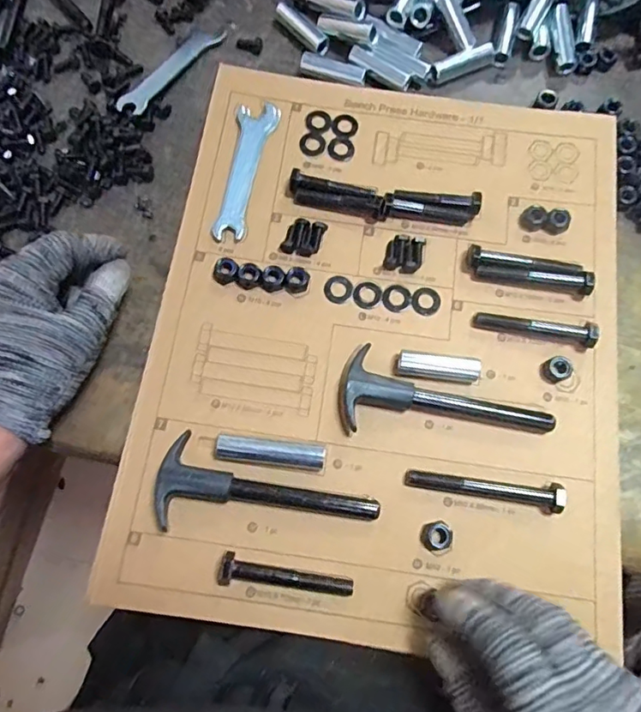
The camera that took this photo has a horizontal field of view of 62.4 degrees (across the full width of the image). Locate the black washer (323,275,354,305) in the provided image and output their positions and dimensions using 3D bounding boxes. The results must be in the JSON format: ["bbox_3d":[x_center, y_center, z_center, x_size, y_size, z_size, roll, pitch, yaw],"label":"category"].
[{"bbox_3d":[0.012,-0.045,0.359,0.019,0.004,0.020,0,76,0],"label":"black washer"}]

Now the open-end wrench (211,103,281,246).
[{"bbox_3d":[-0.054,-0.133,0.375,0.027,0.005,0.112,11,76,3],"label":"open-end wrench"}]

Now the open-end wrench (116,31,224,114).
[{"bbox_3d":[-0.113,-0.217,0.403,0.025,0.005,0.100,30,67,9],"label":"open-end wrench"}]

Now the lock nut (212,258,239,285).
[{"bbox_3d":[-0.064,-0.057,0.355,0.017,0.008,0.016,0,76,0],"label":"lock nut"}]

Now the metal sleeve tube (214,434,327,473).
[{"bbox_3d":[-0.030,0.059,0.320,0.065,0.015,0.015,6,76,1],"label":"metal sleeve tube"}]

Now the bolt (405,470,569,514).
[{"bbox_3d":[0.097,0.078,0.315,0.090,0.017,0.015,11,76,2],"label":"bolt"}]

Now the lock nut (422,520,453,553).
[{"bbox_3d":[0.069,0.107,0.312,0.017,0.006,0.017,0,76,0],"label":"lock nut"}]

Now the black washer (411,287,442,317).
[{"bbox_3d":[0.071,-0.037,0.356,0.019,0.004,0.020,0,76,0],"label":"black washer"}]

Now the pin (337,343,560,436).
[{"bbox_3d":[0.076,0.035,0.328,0.131,0.016,0.052,16,76,4],"label":"pin"}]

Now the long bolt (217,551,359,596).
[{"bbox_3d":[-0.020,0.125,0.300,0.077,0.018,0.017,6,76,1],"label":"long bolt"}]

